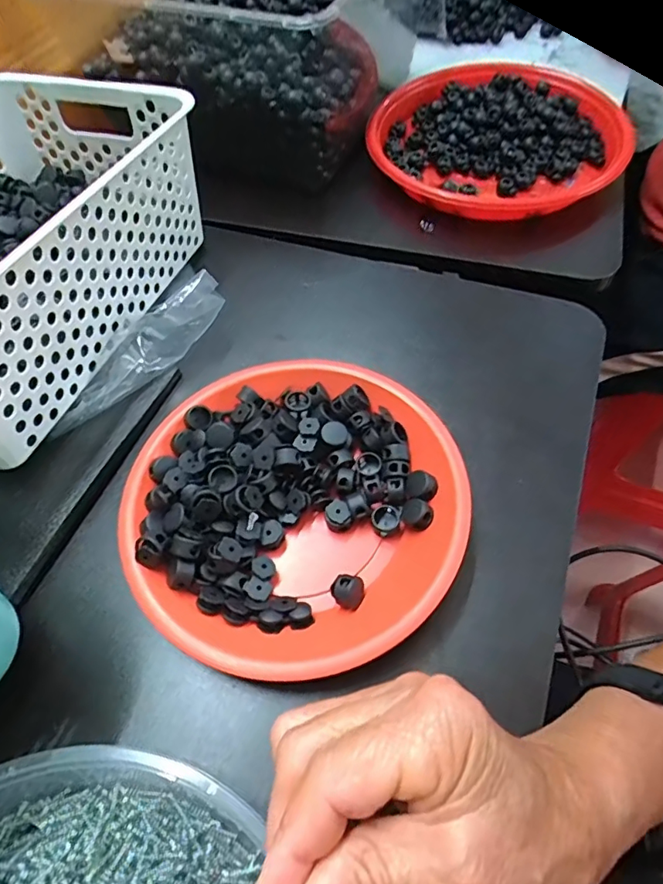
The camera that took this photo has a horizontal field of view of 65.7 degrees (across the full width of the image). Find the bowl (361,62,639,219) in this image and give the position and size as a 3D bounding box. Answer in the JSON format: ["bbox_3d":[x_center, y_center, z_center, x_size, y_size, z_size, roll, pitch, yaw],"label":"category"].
[{"bbox_3d":[0.152,-0.289,0.497,0.216,0.080,0.216,-1,57,2],"label":"bowl"}]

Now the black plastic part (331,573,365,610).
[{"bbox_3d":[0.009,0.082,0.282,0.016,0.014,0.016,-1,57,2],"label":"black plastic part"}]

